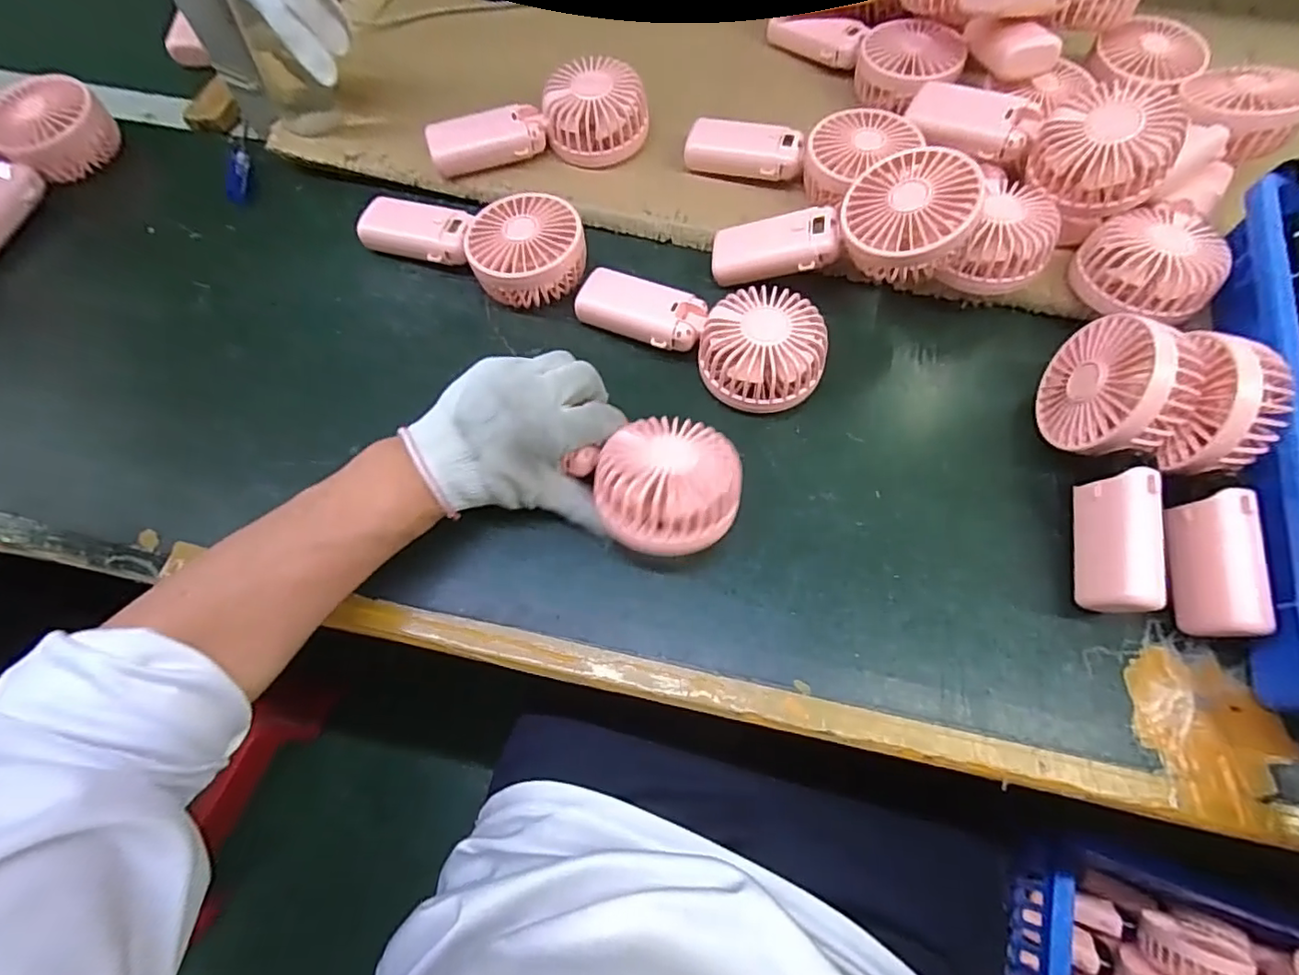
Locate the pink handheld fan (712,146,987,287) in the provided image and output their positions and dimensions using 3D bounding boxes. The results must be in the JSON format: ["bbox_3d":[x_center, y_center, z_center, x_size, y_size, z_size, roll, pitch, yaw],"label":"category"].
[{"bbox_3d":[0.139,-0.184,0.434,0.183,0.045,0.090,-3,64,29],"label":"pink handheld fan"}]

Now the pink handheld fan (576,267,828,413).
[{"bbox_3d":[0.040,-0.120,0.431,0.180,0.043,0.079,32,71,12],"label":"pink handheld fan"}]

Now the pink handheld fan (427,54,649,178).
[{"bbox_3d":[-0.091,-0.304,0.501,0.181,0.053,0.070,-8,67,-4],"label":"pink handheld fan"}]

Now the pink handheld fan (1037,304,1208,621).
[{"bbox_3d":[0.294,-0.016,0.366,0.066,0.087,0.182,13,68,5],"label":"pink handheld fan"}]

